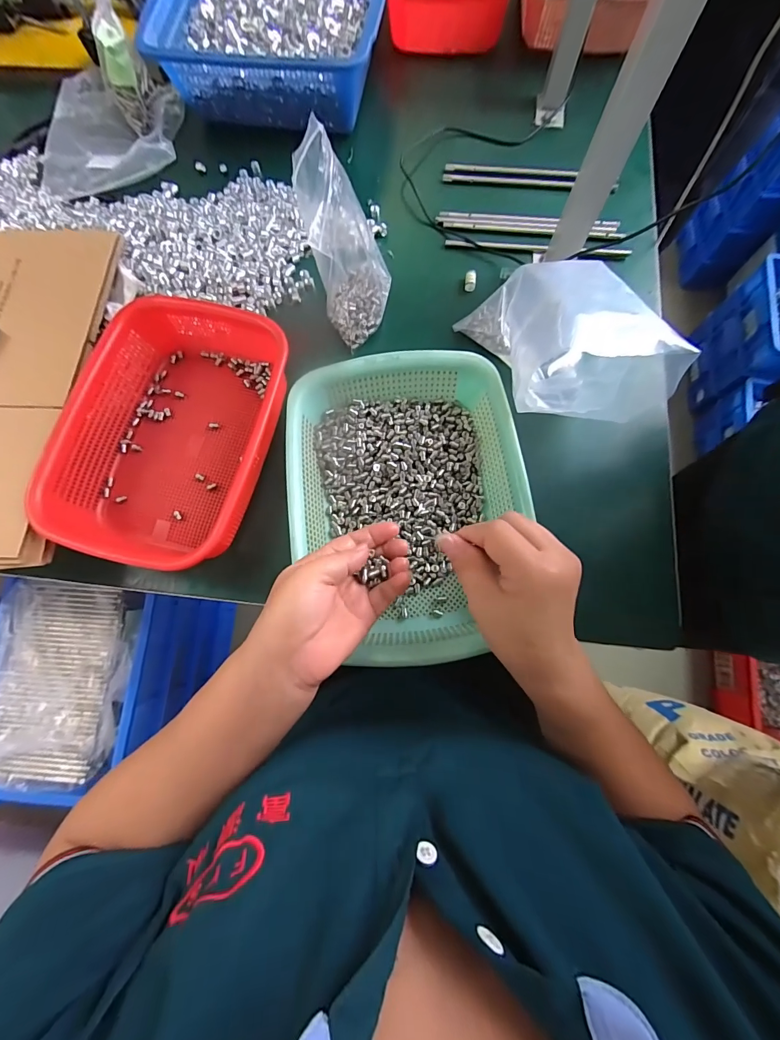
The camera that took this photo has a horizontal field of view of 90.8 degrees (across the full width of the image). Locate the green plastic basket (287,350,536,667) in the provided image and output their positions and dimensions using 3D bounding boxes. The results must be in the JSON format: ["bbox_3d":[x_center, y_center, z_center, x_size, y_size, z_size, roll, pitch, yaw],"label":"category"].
[{"bbox_3d":[0.018,-0.014,0.395,0.221,0.065,0.304,-7,76,0],"label":"green plastic basket"}]

